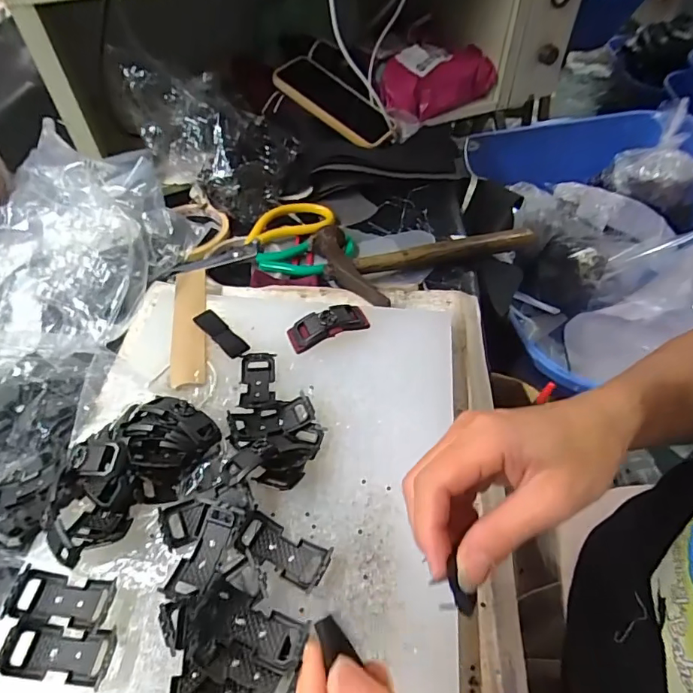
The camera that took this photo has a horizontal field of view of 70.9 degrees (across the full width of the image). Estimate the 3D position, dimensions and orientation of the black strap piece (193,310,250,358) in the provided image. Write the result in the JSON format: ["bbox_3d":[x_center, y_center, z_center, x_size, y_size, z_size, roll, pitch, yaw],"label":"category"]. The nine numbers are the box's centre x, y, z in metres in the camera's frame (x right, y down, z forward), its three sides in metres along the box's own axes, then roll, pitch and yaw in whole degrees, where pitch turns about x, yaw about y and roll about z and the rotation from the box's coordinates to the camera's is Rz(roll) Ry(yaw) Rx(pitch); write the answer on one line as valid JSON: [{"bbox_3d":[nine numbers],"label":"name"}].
[{"bbox_3d":[-0.103,-0.011,0.399,0.017,0.004,0.059,-36,59,-25],"label":"black strap piece"}]

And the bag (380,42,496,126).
[{"bbox_3d":[0.123,-0.376,0.681,0.168,0.069,0.068,-25,55,-18],"label":"bag"}]

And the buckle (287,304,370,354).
[{"bbox_3d":[-0.015,-0.019,0.397,0.065,0.013,0.026,-21,54,-15],"label":"buckle"}]

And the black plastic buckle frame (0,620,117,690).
[{"bbox_3d":[-0.152,0.163,0.259,0.057,0.014,0.025,4,51,4],"label":"black plastic buckle frame"}]

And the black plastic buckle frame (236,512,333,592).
[{"bbox_3d":[-0.038,0.121,0.289,0.055,0.014,0.026,21,54,16],"label":"black plastic buckle frame"}]

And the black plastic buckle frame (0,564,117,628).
[{"bbox_3d":[-0.159,0.142,0.276,0.056,0.013,0.025,3,51,3],"label":"black plastic buckle frame"}]

